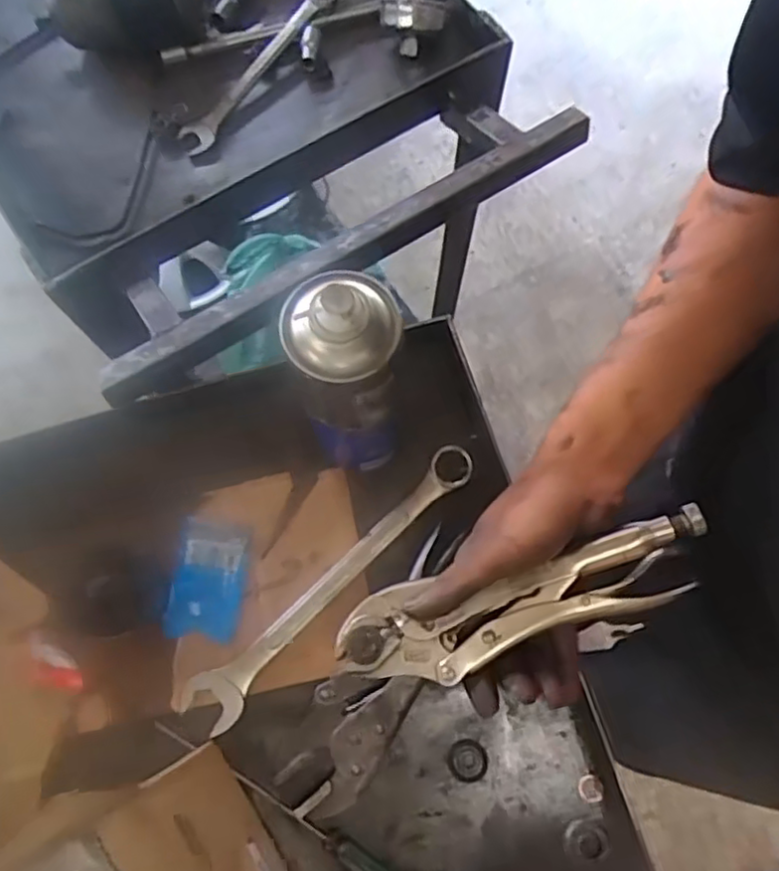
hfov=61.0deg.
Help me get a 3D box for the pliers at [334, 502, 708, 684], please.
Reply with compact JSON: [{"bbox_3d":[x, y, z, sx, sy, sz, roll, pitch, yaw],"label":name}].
[{"bbox_3d":[0.076,0.094,0.380,0.215,0.020,0.054,-19,72,2],"label":"pliers"}]

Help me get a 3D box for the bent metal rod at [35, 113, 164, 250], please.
[{"bbox_3d":[-0.240,-0.224,0.599,0.064,0.015,0.154,29,70,14],"label":"bent metal rod"}]

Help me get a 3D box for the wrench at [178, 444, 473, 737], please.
[{"bbox_3d":[-0.038,0.107,0.482,0.266,0.017,0.041,-42,76,-11],"label":"wrench"}]

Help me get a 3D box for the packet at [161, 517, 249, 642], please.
[{"bbox_3d":[-0.135,0.106,0.492,0.053,0.006,0.085,5,72,3],"label":"packet"}]

